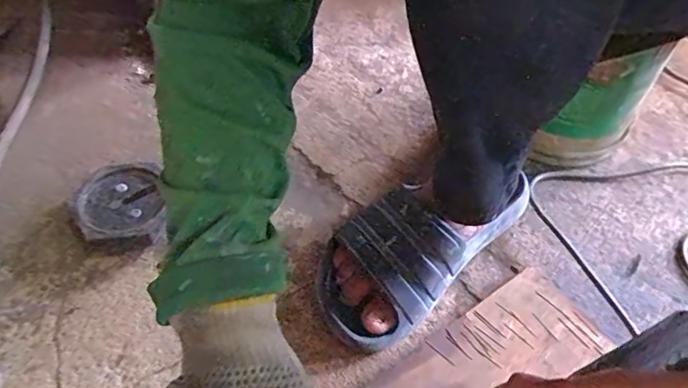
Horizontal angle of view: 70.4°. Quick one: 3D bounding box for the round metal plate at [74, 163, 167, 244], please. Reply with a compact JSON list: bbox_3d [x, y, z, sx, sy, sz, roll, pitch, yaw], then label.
[{"bbox_3d":[-0.233,0.010,0.507,0.079,0.030,0.090,-8,53,-11],"label":"round metal plate"}]

